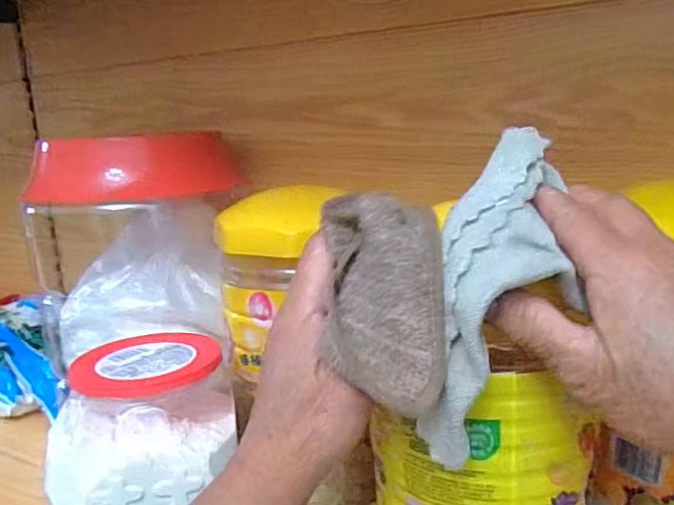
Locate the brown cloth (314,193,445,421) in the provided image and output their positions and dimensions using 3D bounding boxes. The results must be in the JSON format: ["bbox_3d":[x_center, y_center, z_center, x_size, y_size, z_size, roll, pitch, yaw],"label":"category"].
[{"bbox_3d":[0.019,0.021,0.281,0.063,0.102,0.030,-9,-16,34],"label":"brown cloth"}]

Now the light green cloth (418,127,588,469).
[{"bbox_3d":[0.082,0.010,0.275,0.060,0.176,0.057,6,-24,35],"label":"light green cloth"}]

